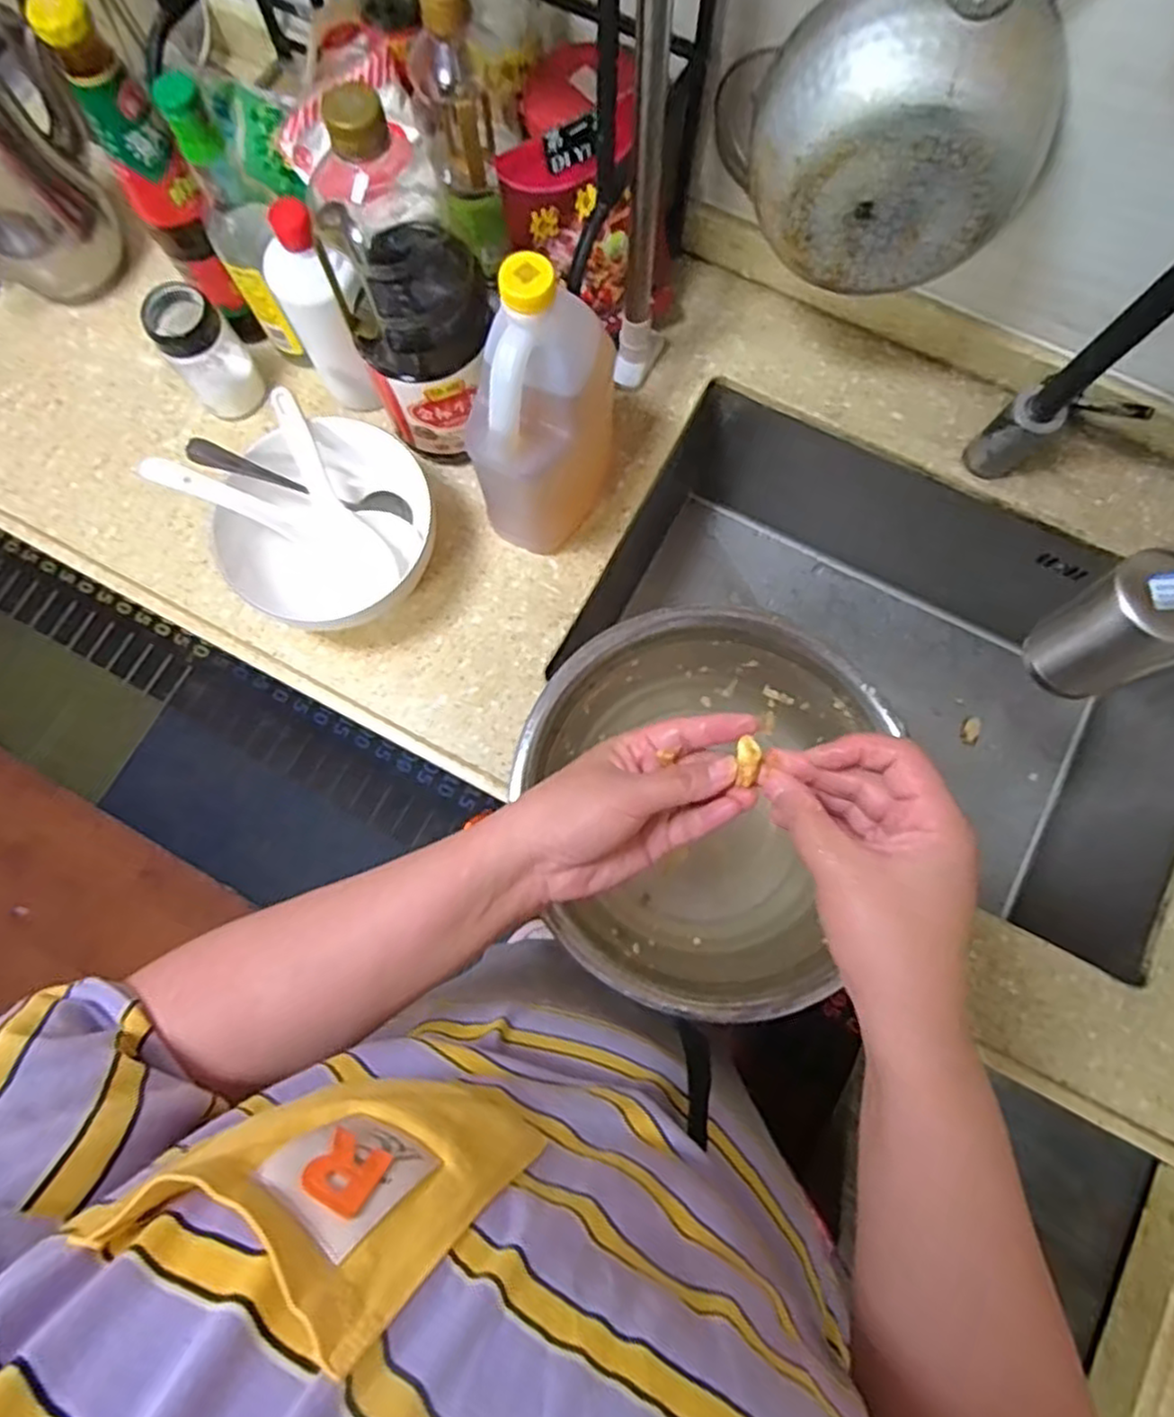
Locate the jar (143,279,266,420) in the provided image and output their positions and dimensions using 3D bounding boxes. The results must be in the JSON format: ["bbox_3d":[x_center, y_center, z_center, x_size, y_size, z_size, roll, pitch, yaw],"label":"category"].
[{"bbox_3d":[-0.344,-0.326,0.651,0.059,0.103,0.054,0,78,1],"label":"jar"}]

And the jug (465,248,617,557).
[{"bbox_3d":[-0.034,-0.223,0.556,0.076,0.255,0.118,26,79,6],"label":"jug"}]

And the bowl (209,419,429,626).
[{"bbox_3d":[-0.213,-0.157,0.635,0.174,0.090,0.185,0,78,1],"label":"bowl"}]

